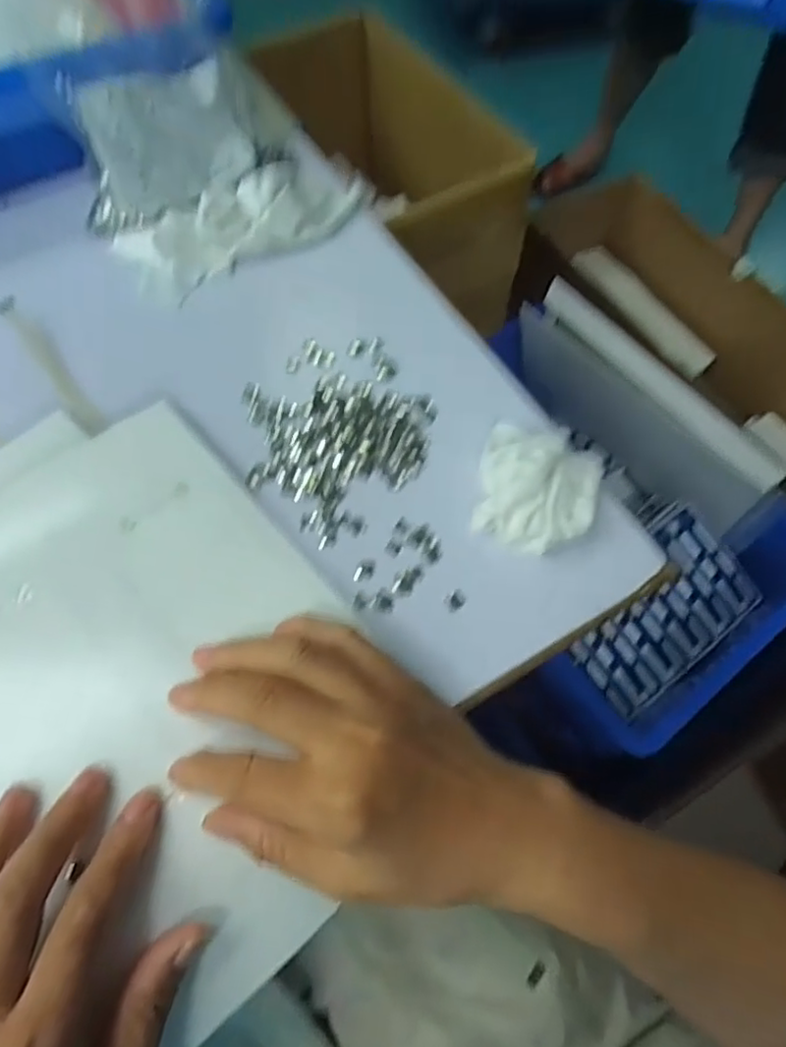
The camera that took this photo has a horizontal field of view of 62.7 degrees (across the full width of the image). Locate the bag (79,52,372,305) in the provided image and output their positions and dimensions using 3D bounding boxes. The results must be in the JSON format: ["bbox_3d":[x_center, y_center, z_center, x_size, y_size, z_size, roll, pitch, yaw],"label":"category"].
[{"bbox_3d":[-0.110,-0.229,0.417,0.157,0.071,0.117,-40,71,-21],"label":"bag"}]

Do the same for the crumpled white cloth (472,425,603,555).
[{"bbox_3d":[0.077,-0.018,0.343,0.062,0.022,0.067,15,62,4],"label":"crumpled white cloth"}]

